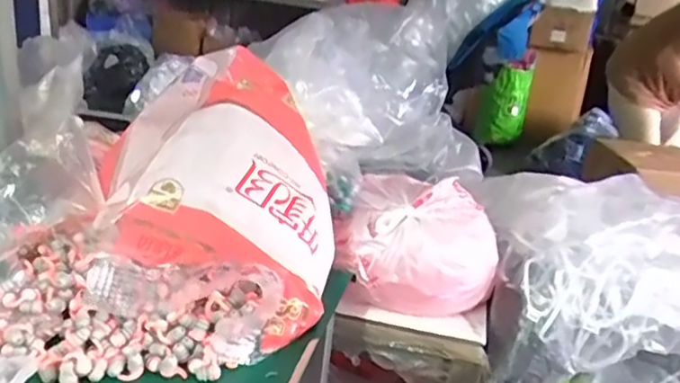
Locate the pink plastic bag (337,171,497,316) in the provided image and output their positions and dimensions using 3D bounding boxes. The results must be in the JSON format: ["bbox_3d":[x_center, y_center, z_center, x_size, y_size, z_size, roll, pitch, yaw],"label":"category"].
[{"bbox_3d":[0.106,0.062,0.859,0.206,0.119,0.192,11,22,9],"label":"pink plastic bag"}]

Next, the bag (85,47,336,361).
[{"bbox_3d":[-0.128,0.003,0.678,0.241,0.210,0.299,1,22,-15],"label":"bag"}]

